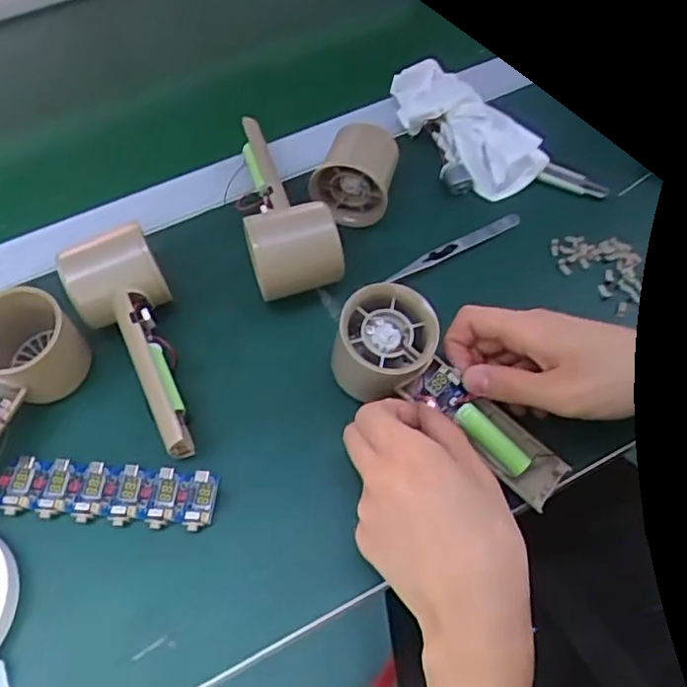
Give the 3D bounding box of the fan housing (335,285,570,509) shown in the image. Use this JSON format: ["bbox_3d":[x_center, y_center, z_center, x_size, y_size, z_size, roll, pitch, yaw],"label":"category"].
[{"bbox_3d":[0.062,0.030,0.373,0.157,0.056,0.056,40,66,0],"label":"fan housing"}]

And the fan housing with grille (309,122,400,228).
[{"bbox_3d":[0.009,-0.129,0.471,0.061,0.058,0.059,8,60,5],"label":"fan housing with grille"}]

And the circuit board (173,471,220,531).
[{"bbox_3d":[-0.086,0.089,0.366,0.023,0.010,0.033,5,59,4],"label":"circuit board"}]

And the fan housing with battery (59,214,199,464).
[{"bbox_3d":[-0.129,-0.004,0.404,0.059,0.059,0.156,-25,62,-13],"label":"fan housing with battery"}]

